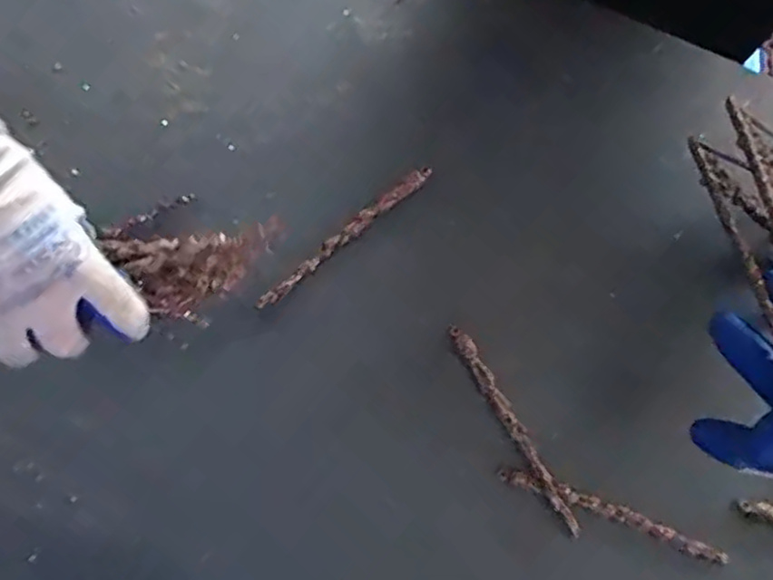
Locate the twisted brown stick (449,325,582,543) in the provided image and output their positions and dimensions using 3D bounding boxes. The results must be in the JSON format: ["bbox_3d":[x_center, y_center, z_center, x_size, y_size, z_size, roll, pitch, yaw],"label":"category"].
[{"bbox_3d":[0.084,0.090,0.449,0.012,0.013,0.150,-29,82,-5],"label":"twisted brown stick"}]

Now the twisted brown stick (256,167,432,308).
[{"bbox_3d":[-0.029,-0.038,0.474,0.149,0.007,0.012,-40,83,-7],"label":"twisted brown stick"}]

